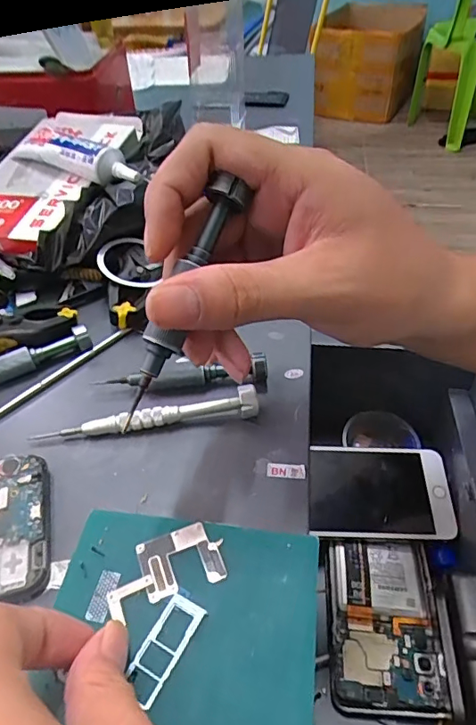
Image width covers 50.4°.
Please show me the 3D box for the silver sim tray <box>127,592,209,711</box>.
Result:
[{"bbox_3d":[-0.028,0.108,0.194,0.015,0.004,0.038,19,49,21],"label":"silver sim tray"}]

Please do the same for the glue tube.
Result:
[{"bbox_3d":[-0.132,-0.170,0.419,0.137,0.031,0.036,28,53,28],"label":"glue tube"}]

